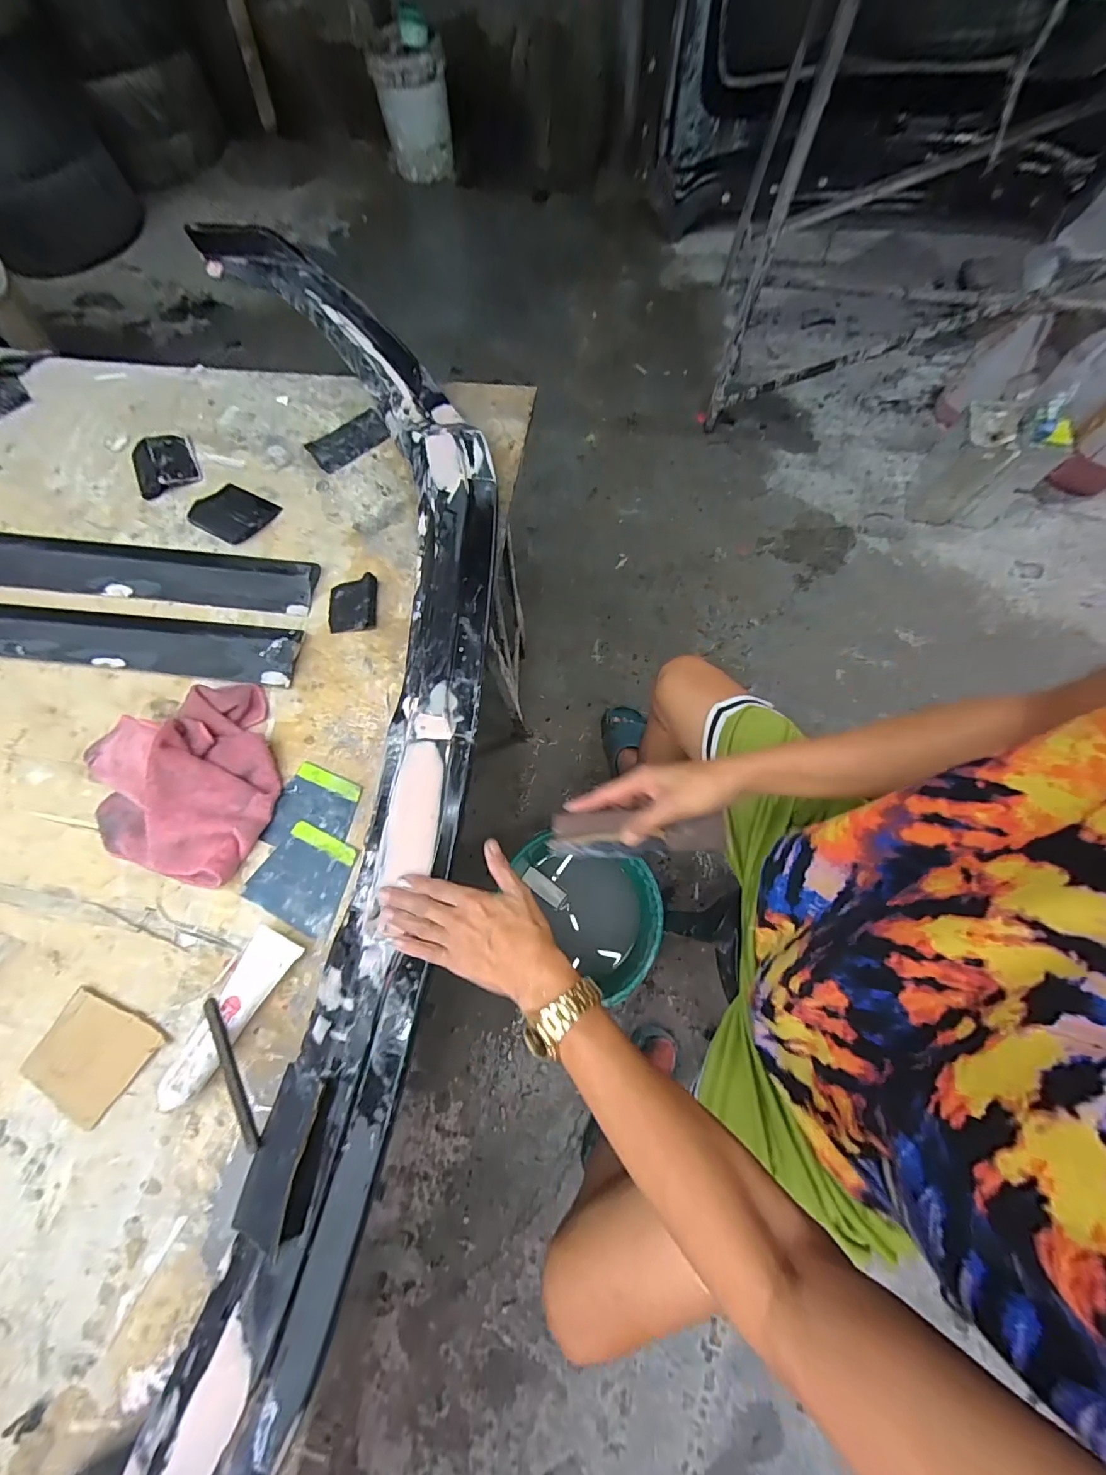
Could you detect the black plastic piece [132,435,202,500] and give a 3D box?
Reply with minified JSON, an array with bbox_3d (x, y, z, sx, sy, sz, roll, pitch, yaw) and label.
[{"bbox_3d":[-0.577,-0.409,0.699,0.084,0.020,0.100,-25,70,-6],"label":"black plastic piece"}]

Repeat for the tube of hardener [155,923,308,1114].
[{"bbox_3d":[-0.321,0.277,0.469,0.048,0.028,0.164,25,73,12],"label":"tube of hardener"}]

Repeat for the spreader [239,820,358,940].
[{"bbox_3d":[-0.276,0.152,0.524,0.105,0.009,0.098,22,72,11],"label":"spreader"}]

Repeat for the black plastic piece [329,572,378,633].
[{"bbox_3d":[-0.262,-0.173,0.613,0.065,0.019,0.074,-8,69,0],"label":"black plastic piece"}]

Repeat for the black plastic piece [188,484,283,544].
[{"bbox_3d":[-0.451,-0.320,0.665,0.103,0.017,0.085,27,73,12],"label":"black plastic piece"}]

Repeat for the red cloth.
[{"bbox_3d":[-0.425,0.054,0.532,0.203,0.053,0.232,-21,70,-5],"label":"red cloth"}]

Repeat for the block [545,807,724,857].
[{"bbox_3d":[0.077,0.092,0.453,0.163,0.016,0.045,-3,69,18],"label":"block"}]

